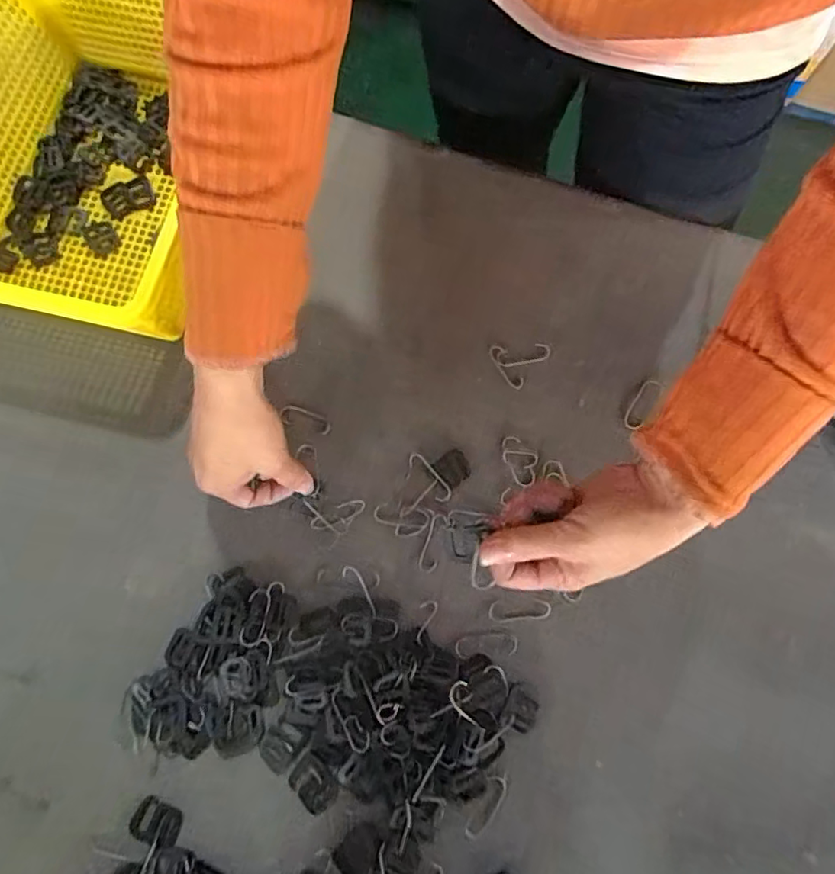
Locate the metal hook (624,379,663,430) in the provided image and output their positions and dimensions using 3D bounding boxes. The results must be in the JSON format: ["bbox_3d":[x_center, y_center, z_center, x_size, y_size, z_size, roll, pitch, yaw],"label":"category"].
[{"bbox_3d":[0.177,-0.027,0.442,0.017,0.004,0.045,30,79,8],"label":"metal hook"}]

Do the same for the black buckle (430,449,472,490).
[{"bbox_3d":[0.027,0.025,0.438,0.028,0.004,0.024,-38,79,-7],"label":"black buckle"}]

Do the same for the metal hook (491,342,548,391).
[{"bbox_3d":[0.080,-0.066,0.453,0.038,0.004,0.043,42,81,10],"label":"metal hook"}]

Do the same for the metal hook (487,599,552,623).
[{"bbox_3d":[0.074,0.127,0.409,0.044,0.004,0.015,2,77,2],"label":"metal hook"}]

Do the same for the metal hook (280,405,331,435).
[{"bbox_3d":[-0.088,-0.014,0.448,0.041,0.004,0.016,15,78,5],"label":"metal hook"}]

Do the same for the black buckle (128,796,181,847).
[{"bbox_3d":[-0.177,0.262,0.385,0.032,0.004,0.024,18,63,0],"label":"black buckle"}]

